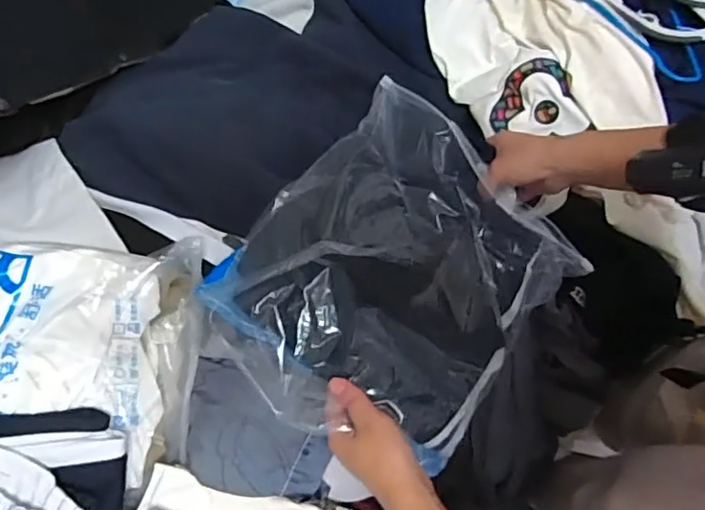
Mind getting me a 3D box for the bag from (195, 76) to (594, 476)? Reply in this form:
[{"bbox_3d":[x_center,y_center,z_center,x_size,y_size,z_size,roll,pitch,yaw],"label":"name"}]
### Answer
[{"bbox_3d":[0.046,0.016,0.587,0.280,0.106,0.330,39,79,7],"label":"bag"}]

